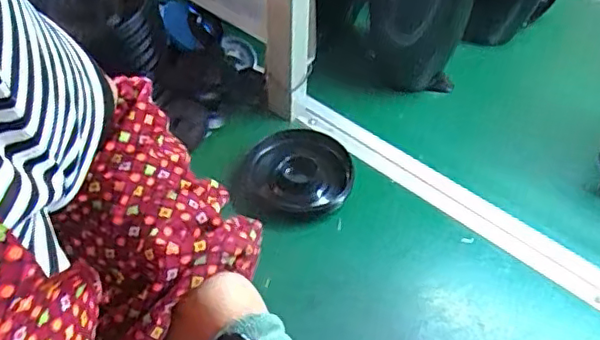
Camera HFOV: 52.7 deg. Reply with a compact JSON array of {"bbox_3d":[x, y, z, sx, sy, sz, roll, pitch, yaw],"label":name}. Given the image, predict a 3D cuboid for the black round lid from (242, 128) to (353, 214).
[{"bbox_3d":[-0.001,0.000,0.703,0.122,0.020,0.107,12,48,9],"label":"black round lid"}]

